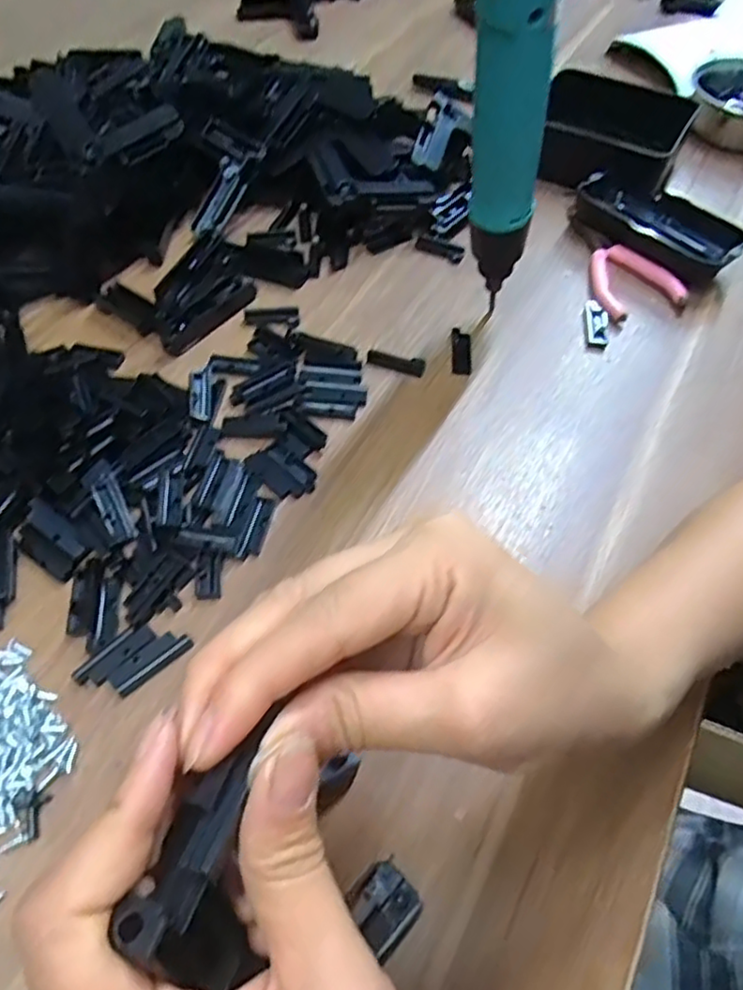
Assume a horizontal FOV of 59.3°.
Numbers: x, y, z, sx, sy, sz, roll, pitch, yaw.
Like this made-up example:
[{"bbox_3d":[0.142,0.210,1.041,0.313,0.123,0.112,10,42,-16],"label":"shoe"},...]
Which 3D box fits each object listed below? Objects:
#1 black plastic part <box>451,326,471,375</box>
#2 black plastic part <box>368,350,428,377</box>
[{"bbox_3d":[0.054,-0.086,0.390,0.011,0.004,0.035,3,55,0],"label":"black plastic part"},{"bbox_3d":[0.014,-0.078,0.383,0.034,0.005,0.011,17,57,9],"label":"black plastic part"}]

